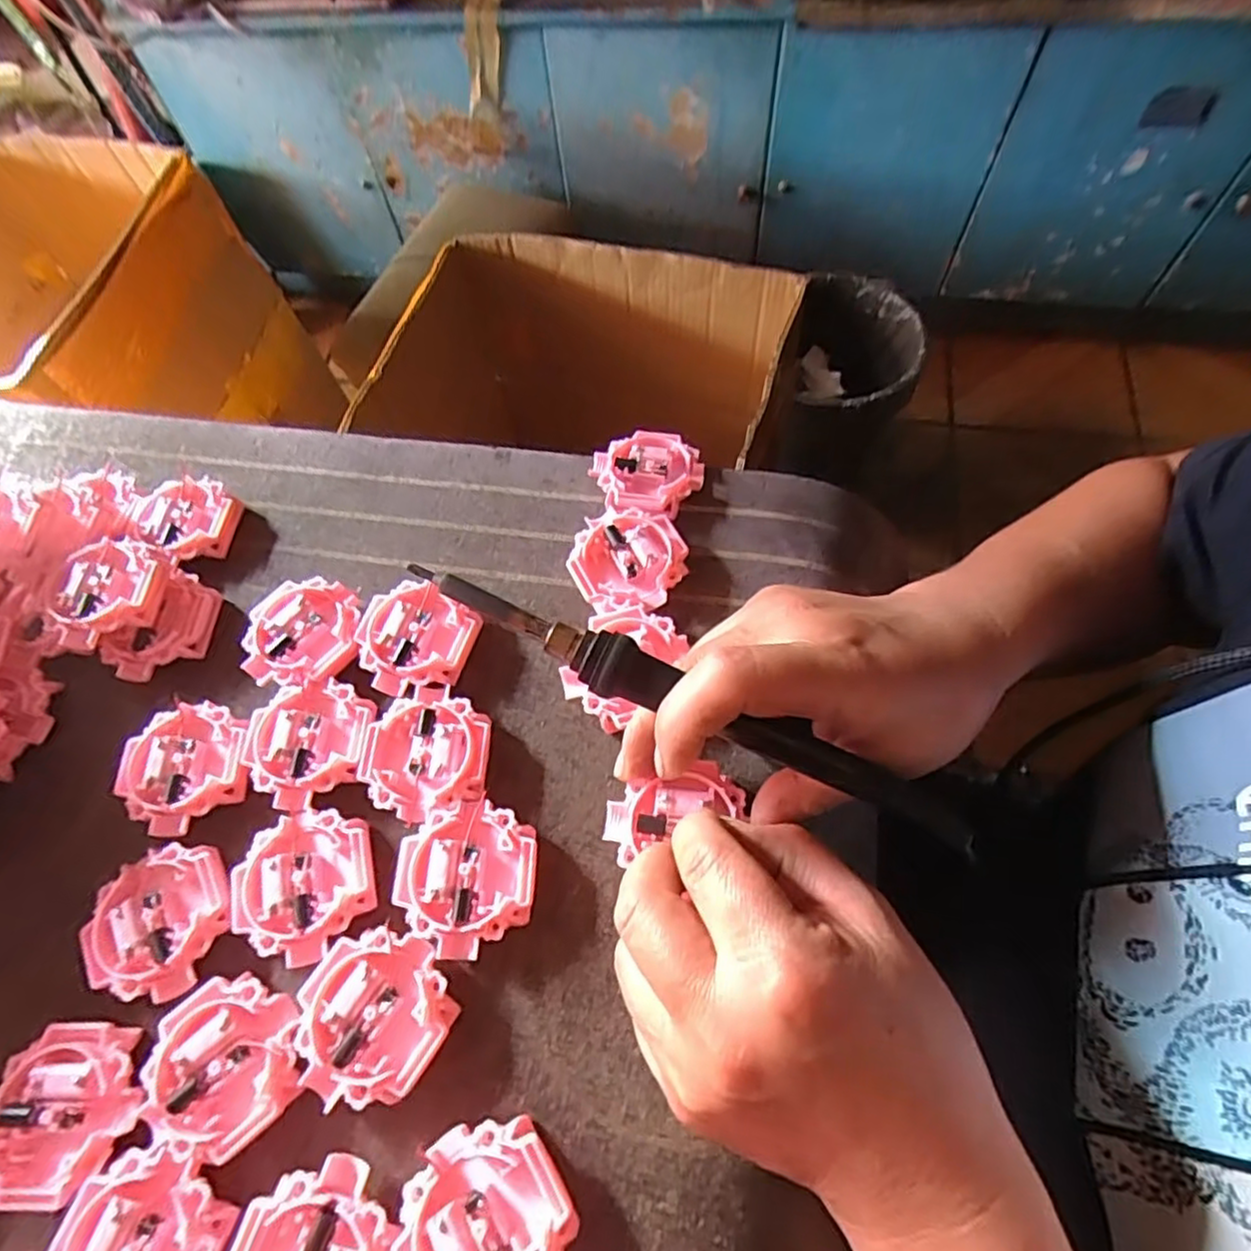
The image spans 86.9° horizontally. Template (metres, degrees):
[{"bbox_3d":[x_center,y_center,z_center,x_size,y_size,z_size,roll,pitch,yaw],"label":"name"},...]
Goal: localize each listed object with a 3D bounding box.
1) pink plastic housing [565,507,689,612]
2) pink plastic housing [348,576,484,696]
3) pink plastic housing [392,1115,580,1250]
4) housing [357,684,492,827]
[{"bbox_3d":[0.001,-0.031,0.308,0.051,0.013,0.052,-2,65,5],"label":"pink plastic housing"},{"bbox_3d":[-0.096,0.007,0.301,0.052,0.013,0.051,20,68,14],"label":"pink plastic housing"},{"bbox_3d":[-0.044,0.188,0.207,0.051,0.015,0.052,-2,65,5],"label":"pink plastic housing"},{"bbox_3d":[-0.083,0.052,0.274,0.051,0.012,0.054,0,65,6],"label":"housing"}]

